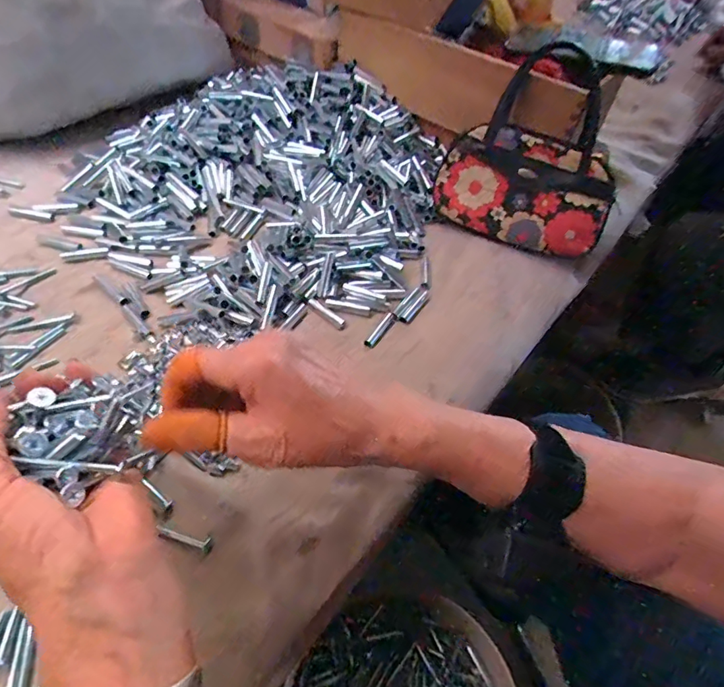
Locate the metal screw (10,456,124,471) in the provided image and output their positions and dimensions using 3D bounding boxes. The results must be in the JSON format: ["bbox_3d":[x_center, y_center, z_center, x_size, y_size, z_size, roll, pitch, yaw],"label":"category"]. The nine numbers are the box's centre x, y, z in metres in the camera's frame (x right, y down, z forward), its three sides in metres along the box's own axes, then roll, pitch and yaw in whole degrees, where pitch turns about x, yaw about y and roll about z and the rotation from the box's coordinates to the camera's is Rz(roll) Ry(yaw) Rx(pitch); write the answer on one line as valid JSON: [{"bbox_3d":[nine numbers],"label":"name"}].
[{"bbox_3d":[-0.150,0.062,0.250,0.047,0.005,0.005,9,48,-15],"label":"metal screw"}]

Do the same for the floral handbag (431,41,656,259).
[{"bbox_3d":[0.192,-0.199,0.537,0.179,0.172,0.071,25,25,14],"label":"floral handbag"}]

